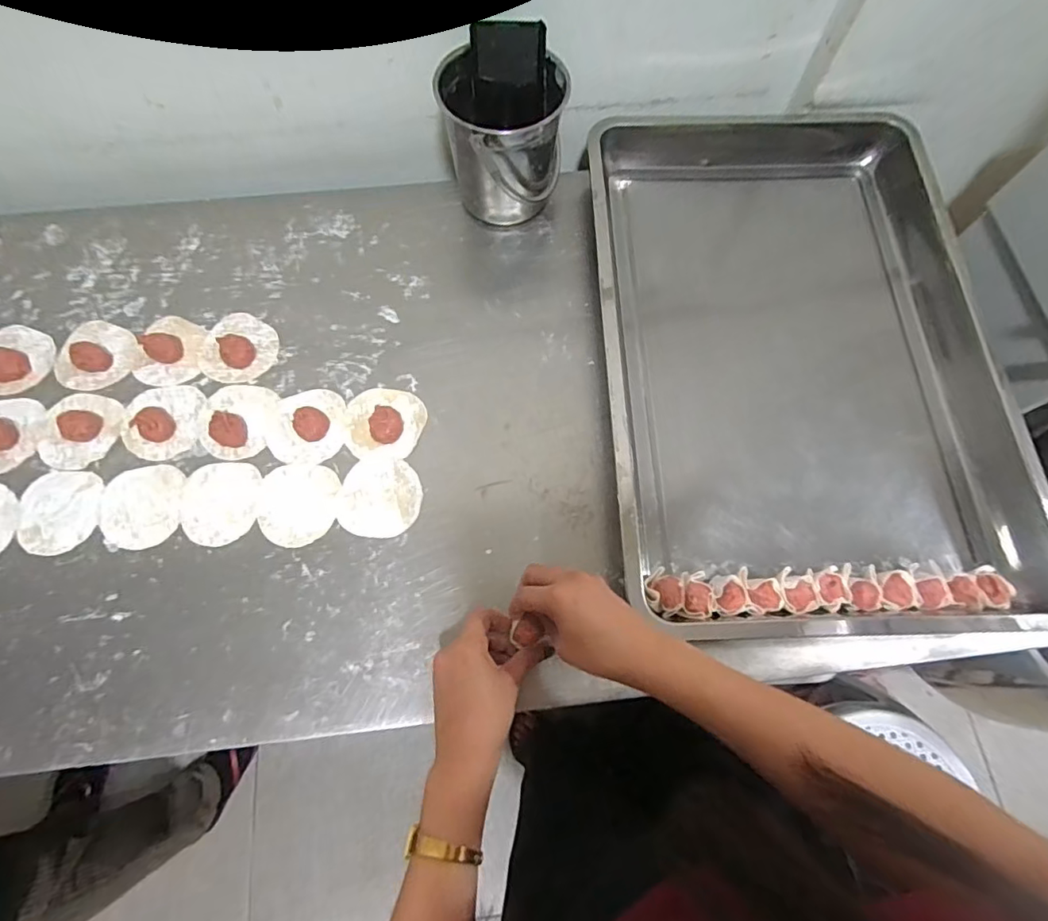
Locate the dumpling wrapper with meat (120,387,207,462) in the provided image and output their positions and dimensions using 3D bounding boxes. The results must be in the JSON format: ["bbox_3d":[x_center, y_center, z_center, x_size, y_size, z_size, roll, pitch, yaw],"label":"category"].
[{"bbox_3d":[-0.374,-0.041,0.535,0.081,0.011,0.081,1,71,-2],"label":"dumpling wrapper with meat"}]

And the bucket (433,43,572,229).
[{"bbox_3d":[-0.021,-0.356,0.592,0.124,0.133,0.124,1,71,-2],"label":"bucket"}]

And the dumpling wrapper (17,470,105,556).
[{"bbox_3d":[-0.451,0.049,0.509,0.076,0.004,0.082,-4,70,-3],"label":"dumpling wrapper"}]

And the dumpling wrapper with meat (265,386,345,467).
[{"bbox_3d":[-0.223,-0.038,0.533,0.076,0.016,0.081,1,71,-2],"label":"dumpling wrapper with meat"}]

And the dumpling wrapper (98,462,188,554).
[{"bbox_3d":[-0.373,0.044,0.509,0.077,0.004,0.082,1,71,-2],"label":"dumpling wrapper"}]

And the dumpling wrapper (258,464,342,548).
[{"bbox_3d":[-0.220,0.042,0.512,0.075,0.004,0.080,2,71,-1],"label":"dumpling wrapper"}]

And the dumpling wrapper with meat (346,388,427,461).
[{"bbox_3d":[-0.142,-0.040,0.534,0.078,0.017,0.078,-1,71,-2],"label":"dumpling wrapper with meat"}]

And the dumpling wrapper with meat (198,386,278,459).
[{"bbox_3d":[-0.298,-0.043,0.536,0.072,0.018,0.081,6,71,0],"label":"dumpling wrapper with meat"}]

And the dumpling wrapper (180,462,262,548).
[{"bbox_3d":[-0.297,0.040,0.510,0.074,0.004,0.082,3,71,-1],"label":"dumpling wrapper"}]

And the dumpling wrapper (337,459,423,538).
[{"bbox_3d":[-0.140,0.036,0.514,0.077,0.004,0.077,1,71,-2],"label":"dumpling wrapper"}]

